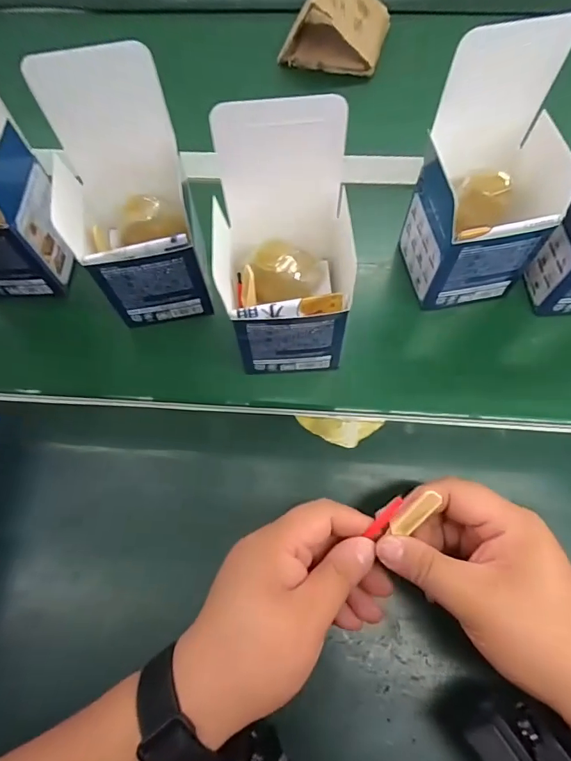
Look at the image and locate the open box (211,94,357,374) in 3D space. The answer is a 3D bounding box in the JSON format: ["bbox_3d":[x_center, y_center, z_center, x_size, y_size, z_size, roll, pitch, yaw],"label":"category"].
[{"bbox_3d":[0.001,-0.085,0.315,0.097,0.173,0.097,-2,67,1],"label":"open box"}]

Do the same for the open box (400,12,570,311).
[{"bbox_3d":[0.156,-0.144,0.330,0.098,0.170,0.089,-9,67,-2],"label":"open box"}]

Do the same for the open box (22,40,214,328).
[{"bbox_3d":[-0.117,-0.129,0.331,0.104,0.170,0.089,-11,67,-2],"label":"open box"}]

